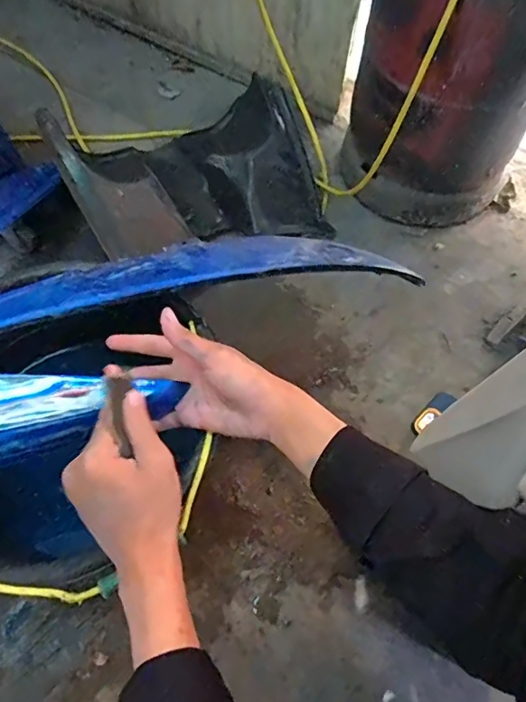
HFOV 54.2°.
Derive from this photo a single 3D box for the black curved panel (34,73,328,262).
[{"bbox_3d":[-0.107,-0.298,0.860,0.416,0.155,0.244,-17,63,-9],"label":"black curved panel"}]

